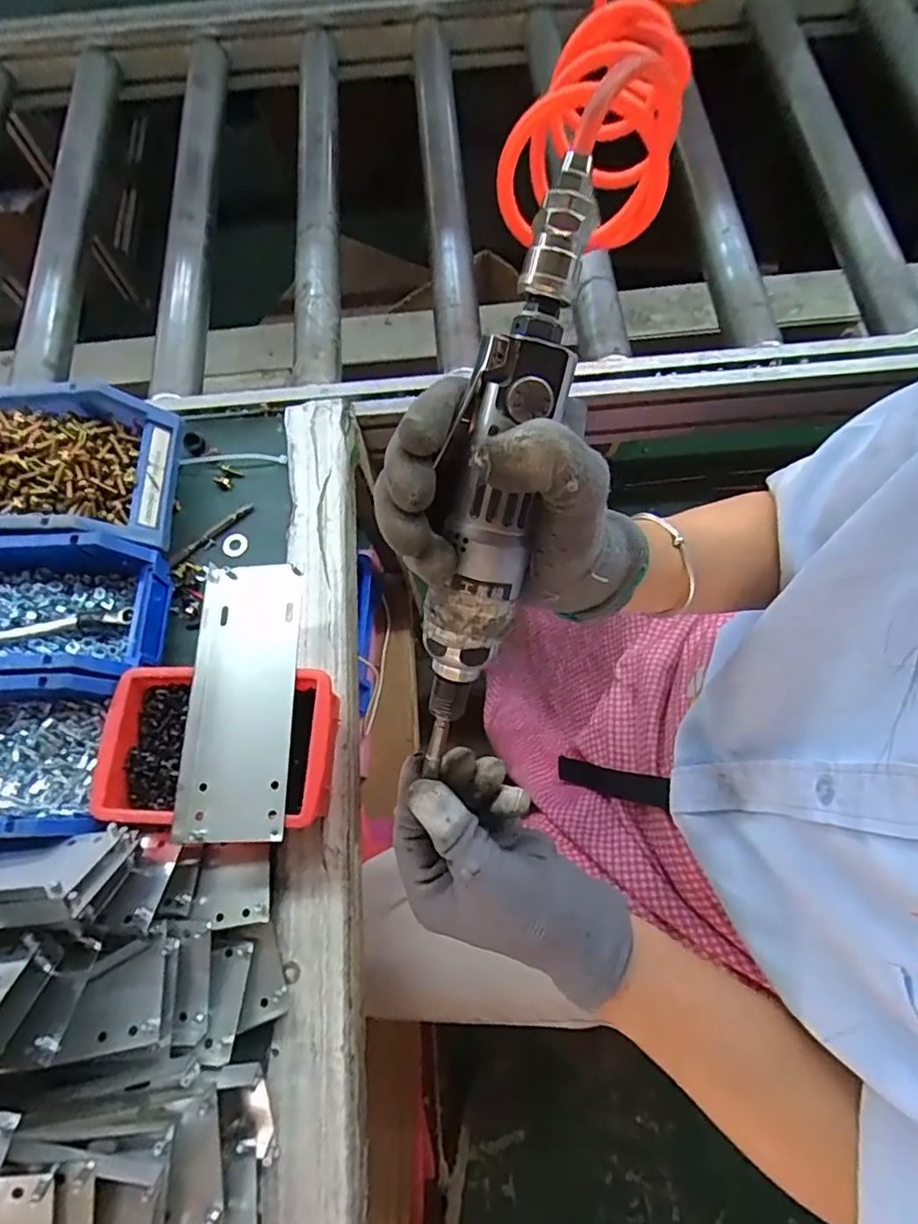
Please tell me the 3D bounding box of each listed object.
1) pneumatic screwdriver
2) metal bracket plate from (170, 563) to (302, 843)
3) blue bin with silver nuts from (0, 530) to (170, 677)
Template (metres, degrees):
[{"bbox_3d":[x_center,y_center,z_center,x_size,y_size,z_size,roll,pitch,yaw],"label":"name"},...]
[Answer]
[{"bbox_3d":[0.014,-0.043,0.250,0.037,0.034,0.258,16,109,7],"label":"pneumatic screwdriver"},{"bbox_3d":[-0.141,0.052,0.380,0.068,0.010,0.178,-2,70,3],"label":"metal bracket plate"},{"bbox_3d":[-0.316,0.002,0.425,0.175,0.060,0.099,-3,71,1],"label":"blue bin with silver nuts"}]

